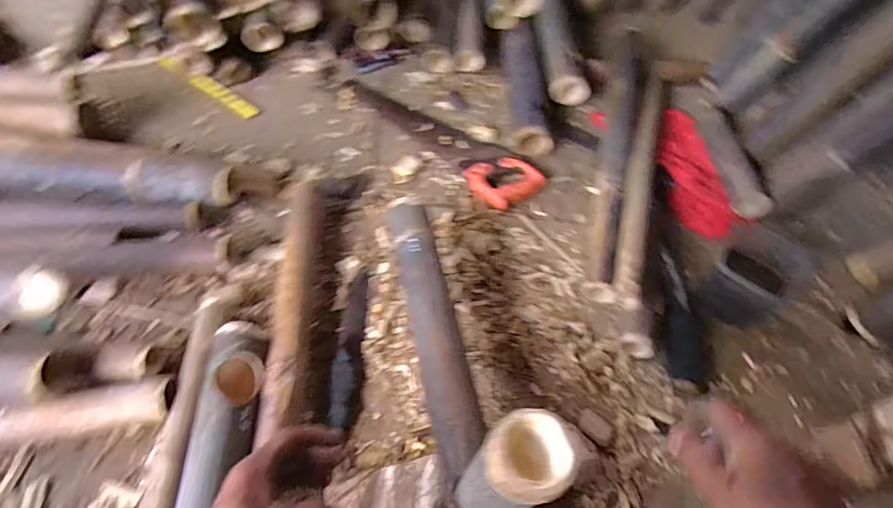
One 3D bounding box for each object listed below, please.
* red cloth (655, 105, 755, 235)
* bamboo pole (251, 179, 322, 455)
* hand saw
[{"bbox_3d":[0.480,-0.172,0.945,0.106,0.039,0.316,-2,56,-6],"label":"red cloth"},{"bbox_3d":[-0.218,0.156,0.654,0.055,0.058,0.663,0,56,-5],"label":"bamboo pole"},{"bbox_3d":[-0.011,-0.250,0.972,0.462,0.024,0.128,41,62,21],"label":"hand saw"}]

